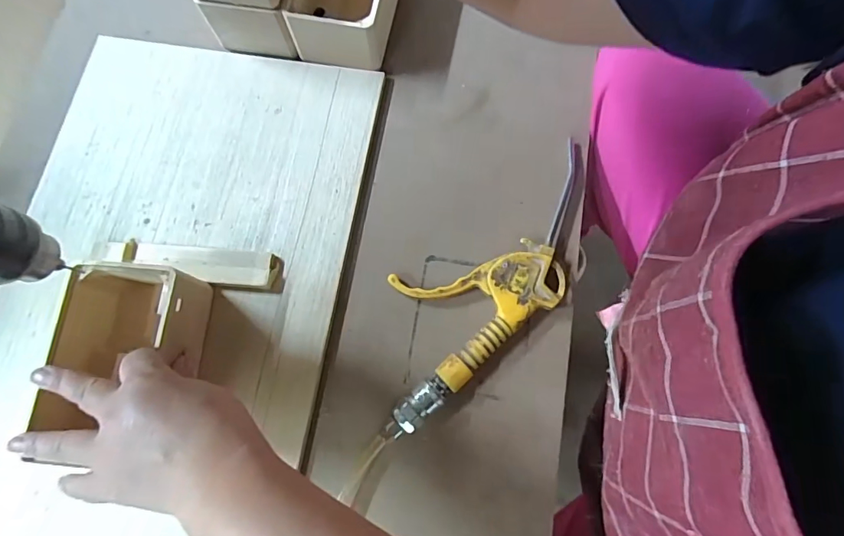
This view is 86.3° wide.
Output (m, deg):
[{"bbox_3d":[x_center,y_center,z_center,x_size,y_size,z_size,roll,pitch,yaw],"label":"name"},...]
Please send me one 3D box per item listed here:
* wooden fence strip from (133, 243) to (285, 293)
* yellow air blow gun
[{"bbox_3d":[-0.162,-0.001,0.341,0.111,0.012,0.030,5,76,1],"label":"wooden fence strip"},{"bbox_3d":[0.052,0.009,0.339,0.239,0.021,0.089,-39,79,-9],"label":"yellow air blow gun"}]

